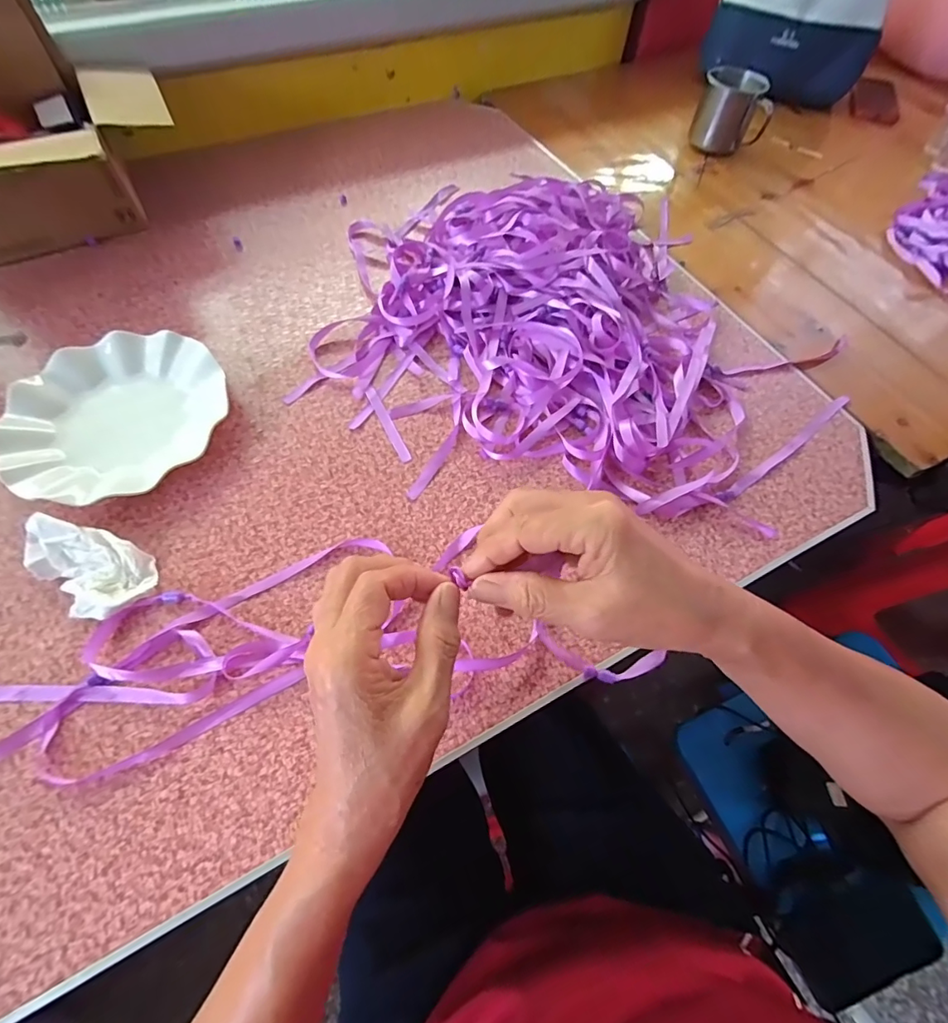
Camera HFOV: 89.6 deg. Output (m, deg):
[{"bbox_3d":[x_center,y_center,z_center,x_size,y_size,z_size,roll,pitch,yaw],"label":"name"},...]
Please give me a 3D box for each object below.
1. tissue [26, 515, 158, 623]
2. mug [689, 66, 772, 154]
[{"bbox_3d":[-0.296,0.040,0.361,0.096,0.029,0.057,27,64,10],"label":"tissue"},{"bbox_3d":[0.376,-0.582,0.703,0.095,0.084,0.069,12,62,3],"label":"mug"}]

